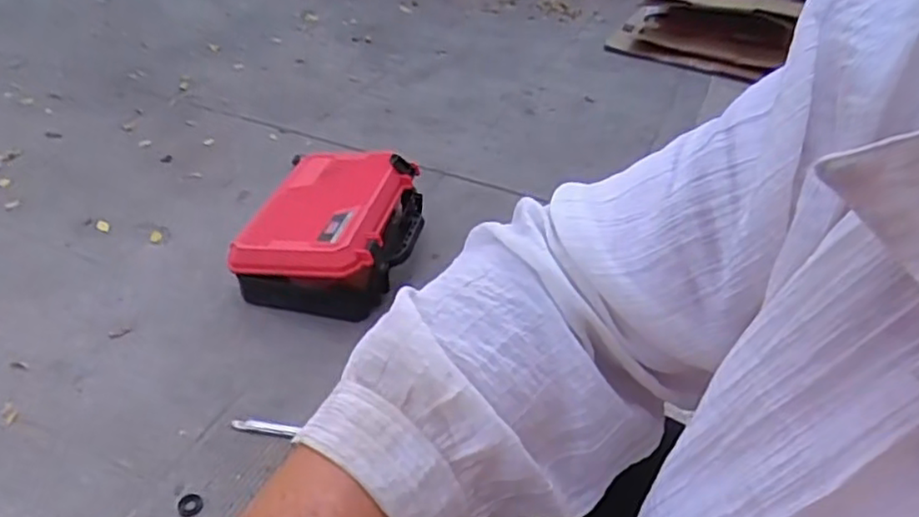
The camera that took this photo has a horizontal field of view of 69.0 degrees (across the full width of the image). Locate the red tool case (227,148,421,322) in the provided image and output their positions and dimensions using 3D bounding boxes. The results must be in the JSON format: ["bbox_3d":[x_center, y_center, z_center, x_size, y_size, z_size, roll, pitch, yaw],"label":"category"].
[{"bbox_3d":[-0.216,-0.052,1.211,0.257,0.139,0.338,11,39,10],"label":"red tool case"}]

